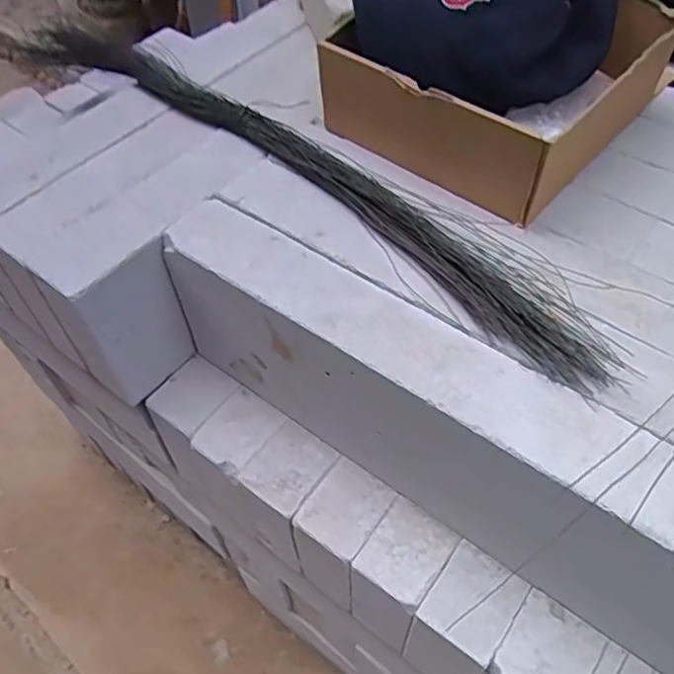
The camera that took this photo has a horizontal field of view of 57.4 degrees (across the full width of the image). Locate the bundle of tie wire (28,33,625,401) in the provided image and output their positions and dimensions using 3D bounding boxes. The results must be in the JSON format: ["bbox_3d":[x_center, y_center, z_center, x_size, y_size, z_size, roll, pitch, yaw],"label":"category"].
[{"bbox_3d":[-0.068,-0.186,0.629,0.775,0.039,0.088,35,61,25],"label":"bundle of tie wire"}]

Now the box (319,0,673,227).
[{"bbox_3d":[0.160,-0.272,0.618,0.245,0.132,0.258,36,62,25],"label":"box"}]

